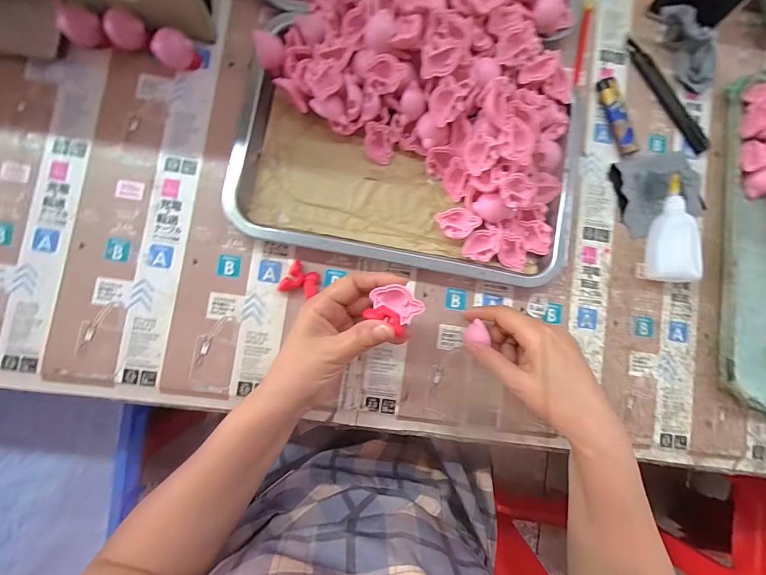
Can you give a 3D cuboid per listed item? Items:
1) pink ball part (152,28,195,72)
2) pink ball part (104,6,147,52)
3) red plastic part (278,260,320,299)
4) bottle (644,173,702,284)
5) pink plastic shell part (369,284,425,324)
[{"bbox_3d":[-0.186,-0.211,0.314,0.027,0.025,0.028,0,87,-4],"label":"pink ball part"},{"bbox_3d":[-0.230,-0.229,0.310,0.031,0.025,0.031,0,87,-4],"label":"pink ball part"},{"bbox_3d":[-0.073,-0.004,0.314,0.031,0.013,0.030,30,85,-3],"label":"red plastic part"},{"bbox_3d":[0.283,-0.058,0.343,0.041,0.026,0.105,0,87,-5],"label":"bottle"},{"bbox_3d":[0.011,0.011,0.252,0.035,0.007,0.023,33,86,-2],"label":"pink plastic shell part"}]

